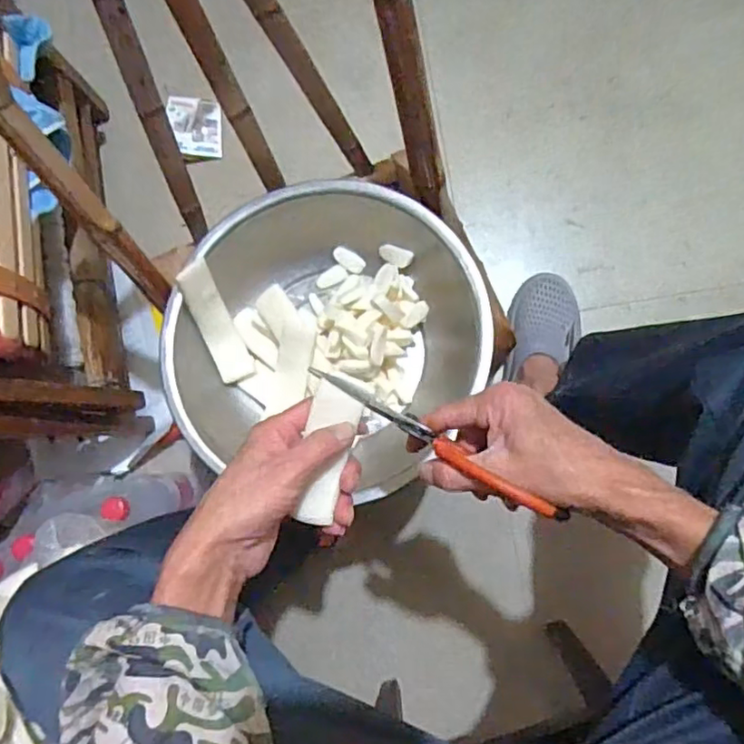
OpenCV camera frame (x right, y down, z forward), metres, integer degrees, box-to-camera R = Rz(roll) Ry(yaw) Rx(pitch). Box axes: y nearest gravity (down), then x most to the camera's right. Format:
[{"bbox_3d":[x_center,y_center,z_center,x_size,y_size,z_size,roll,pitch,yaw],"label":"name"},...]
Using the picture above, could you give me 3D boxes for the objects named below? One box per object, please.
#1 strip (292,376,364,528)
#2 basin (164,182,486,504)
[{"bbox_3d":[-0.031,0.062,0.472,0.036,0.008,0.106,8,94,5],"label":"strip"},{"bbox_3d":[-0.047,-0.044,0.681,0.318,0.099,0.305,0,84,5],"label":"basin"}]

